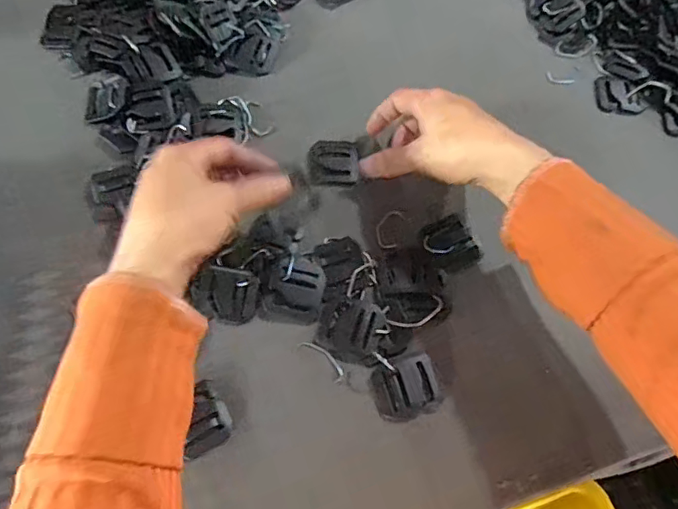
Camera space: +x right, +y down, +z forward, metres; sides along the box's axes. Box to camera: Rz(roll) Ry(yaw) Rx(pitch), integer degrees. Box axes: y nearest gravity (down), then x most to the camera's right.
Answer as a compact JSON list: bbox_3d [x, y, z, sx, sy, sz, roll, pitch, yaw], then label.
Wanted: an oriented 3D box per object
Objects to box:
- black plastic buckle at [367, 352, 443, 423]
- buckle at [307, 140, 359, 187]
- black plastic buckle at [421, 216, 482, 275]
[{"bbox_3d":[0.044,0.088,0.354,0.044,0.009,0.037,-18,65,-10],"label":"black plastic buckle"},{"bbox_3d":[-0.004,-0.075,0.435,0.040,0.004,0.042,-1,63,-2],"label":"buckle"},{"bbox_3d":[0.082,-0.008,0.392,0.037,0.004,0.041,-24,66,-13],"label":"black plastic buckle"}]

